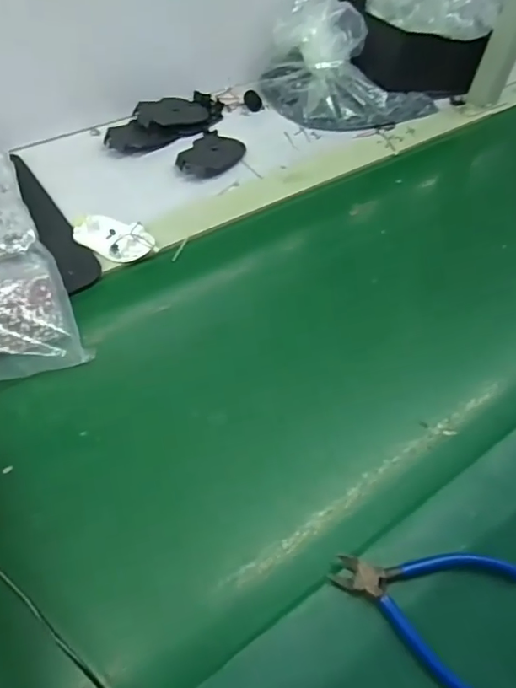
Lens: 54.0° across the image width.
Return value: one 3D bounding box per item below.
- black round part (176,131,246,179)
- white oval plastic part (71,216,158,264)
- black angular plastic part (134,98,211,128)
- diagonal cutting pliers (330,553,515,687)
[{"bbox_3d":[-0.064,-0.274,0.725,0.072,0.016,0.119,20,55,10],"label":"black round part"},{"bbox_3d":[-0.175,-0.128,0.605,0.102,0.018,0.051,23,55,12],"label":"white oval plastic part"},{"bbox_3d":[-0.127,-0.350,0.764,0.116,0.013,0.068,-22,67,-28],"label":"black angular plastic part"},{"bbox_3d":[0.128,0.196,0.389,0.137,0.019,0.104,21,55,11],"label":"diagonal cutting pliers"}]

